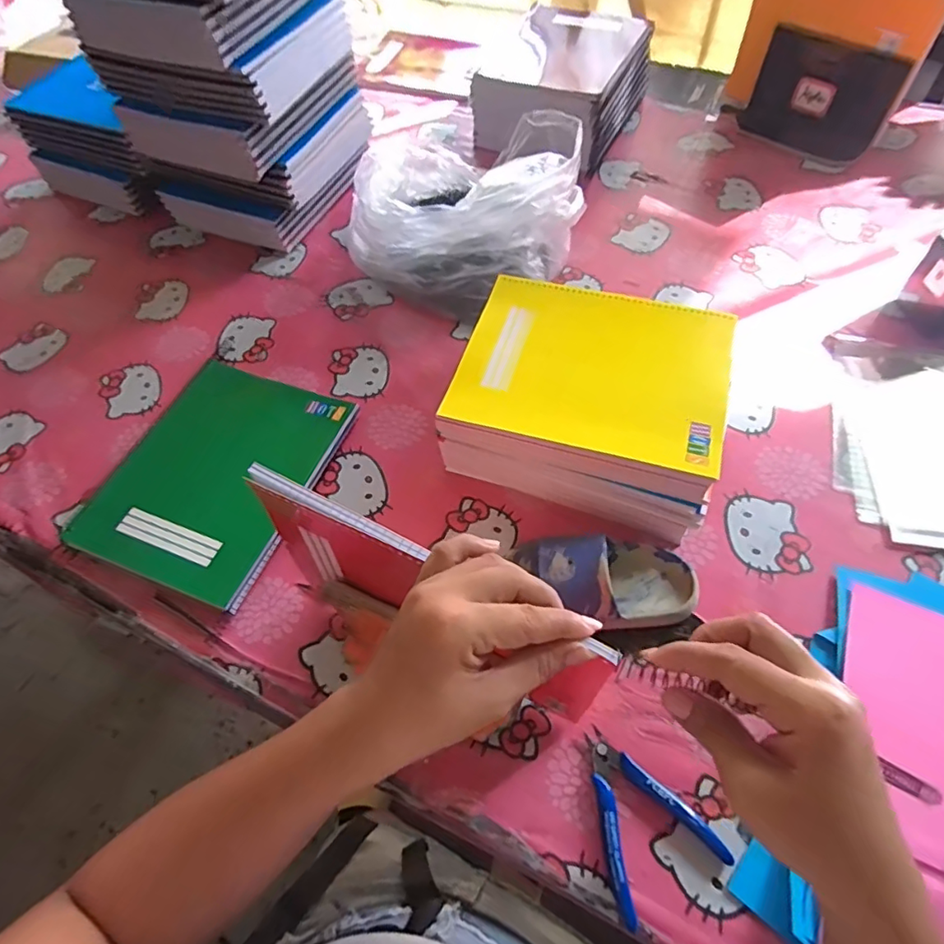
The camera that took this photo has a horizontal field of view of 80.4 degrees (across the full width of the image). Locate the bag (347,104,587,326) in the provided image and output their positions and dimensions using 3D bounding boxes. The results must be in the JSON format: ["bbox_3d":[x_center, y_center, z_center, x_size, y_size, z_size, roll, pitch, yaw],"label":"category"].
[{"bbox_3d":[0.004,-0.337,0.713,0.236,0.148,0.240,26,62,19],"label":"bag"}]

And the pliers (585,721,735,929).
[{"bbox_3d":[0.122,0.250,0.414,0.086,0.008,0.111,-23,58,-11],"label":"pliers"}]

